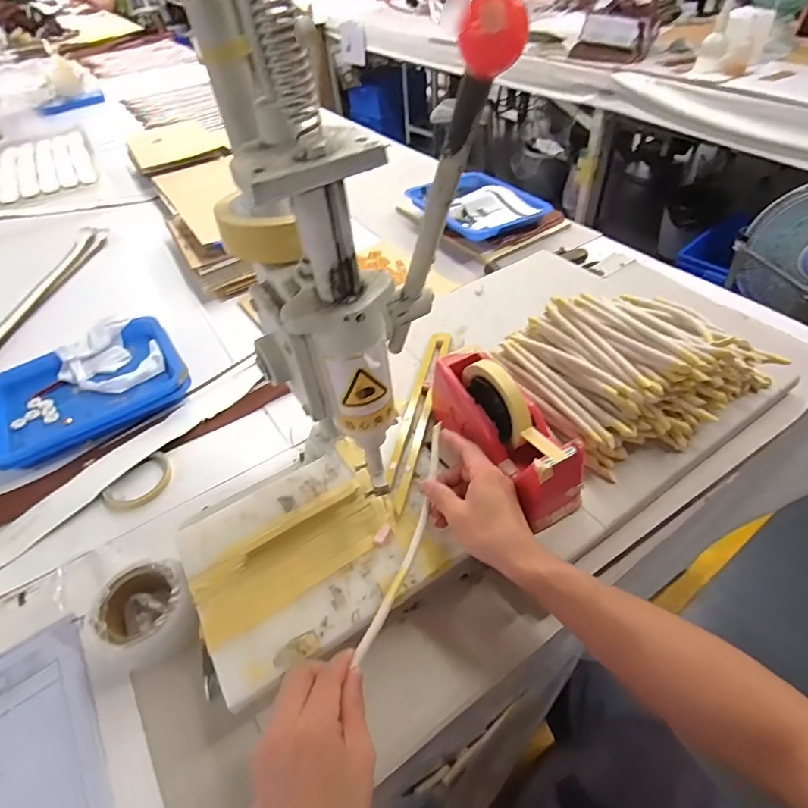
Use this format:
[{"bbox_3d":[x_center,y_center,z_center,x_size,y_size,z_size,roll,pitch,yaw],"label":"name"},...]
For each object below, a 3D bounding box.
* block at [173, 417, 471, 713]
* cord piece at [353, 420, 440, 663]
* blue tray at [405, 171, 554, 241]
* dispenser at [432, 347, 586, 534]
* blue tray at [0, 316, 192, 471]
[{"bbox_3d":[-0.094,0.142,0.510,0.262,0.028,0.215,-26,52,-18],"label":"block"},{"bbox_3d":[0.008,0.124,0.473,0.019,0.026,0.253,12,54,14],"label":"cord piece"},{"bbox_3d":[0.163,-0.452,1.076,0.211,0.039,0.266,-28,51,-20],"label":"blue tray"},{"bbox_3d":[0.106,0.020,0.517,0.074,0.110,0.204,-23,51,-16],"label":"dispenser"},{"bbox_3d":[-0.507,-0.023,0.759,0.290,0.042,0.209,-31,54,-21],"label":"blue tray"}]

